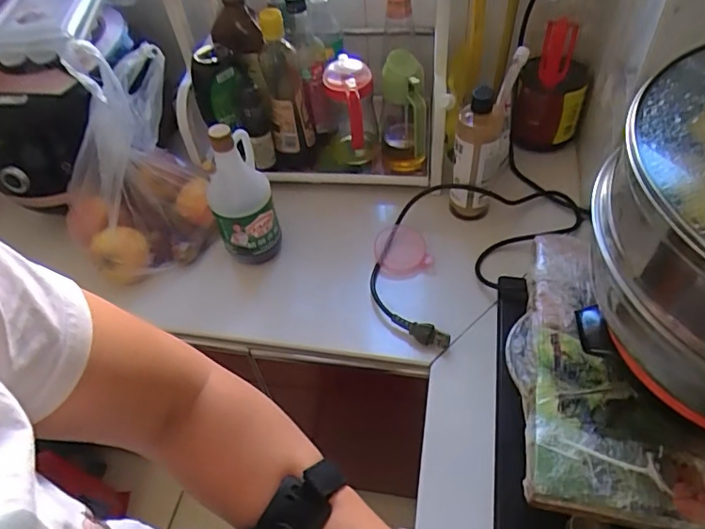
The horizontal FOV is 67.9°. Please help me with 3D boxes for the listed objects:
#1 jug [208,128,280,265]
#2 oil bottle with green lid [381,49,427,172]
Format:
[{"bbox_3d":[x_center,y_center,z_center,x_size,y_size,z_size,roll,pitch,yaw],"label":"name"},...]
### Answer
[{"bbox_3d":[-0.160,-0.100,0.738,0.083,0.195,0.090,-16,50,-7],"label":"jug"},{"bbox_3d":[0.080,-0.236,0.826,0.070,0.206,0.077,1,50,7],"label":"oil bottle with green lid"}]

